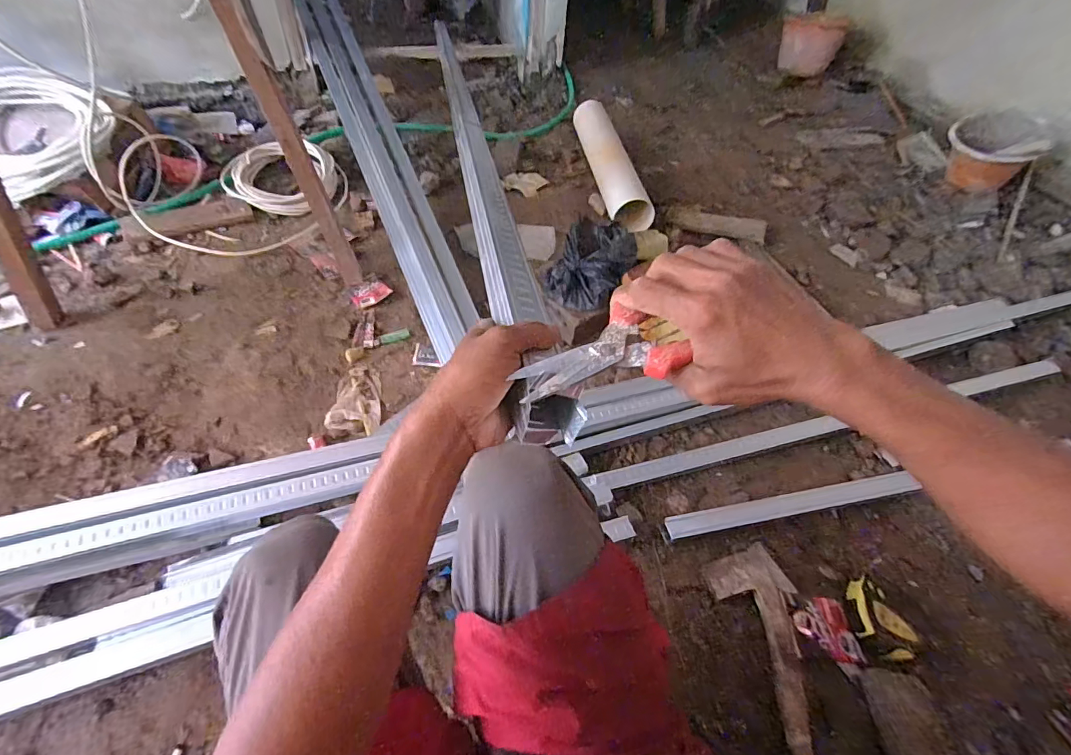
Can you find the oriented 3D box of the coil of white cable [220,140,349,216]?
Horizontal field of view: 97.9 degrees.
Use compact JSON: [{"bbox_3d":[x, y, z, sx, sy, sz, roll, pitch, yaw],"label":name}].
[{"bbox_3d":[-0.734,-0.587,1.361,0.336,0.086,0.265,-7,71,-16],"label":"coil of white cable"}]

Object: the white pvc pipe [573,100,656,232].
[{"bbox_3d":[0.233,-0.679,1.448,0.107,0.095,0.594,-4,51,-9],"label":"white pvc pipe"}]

